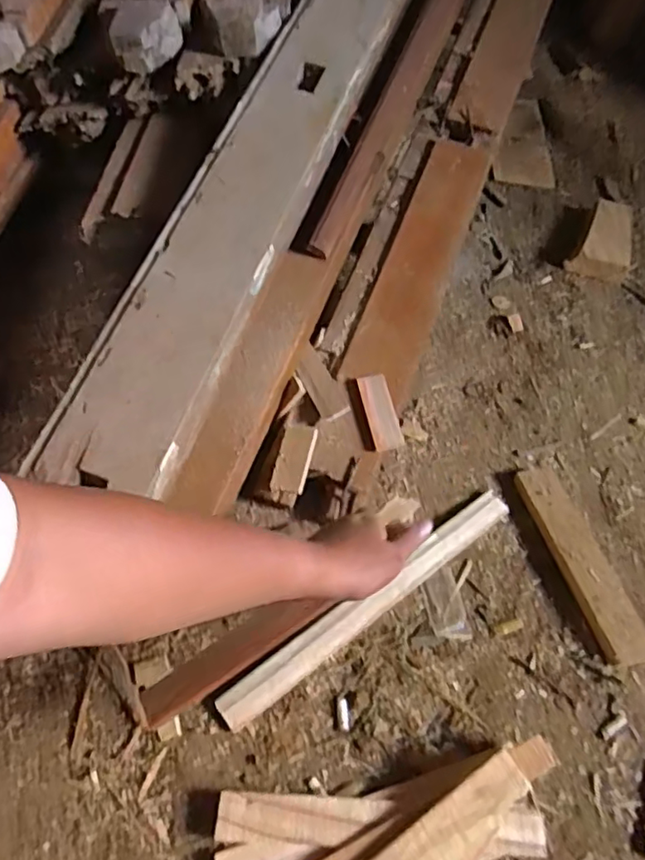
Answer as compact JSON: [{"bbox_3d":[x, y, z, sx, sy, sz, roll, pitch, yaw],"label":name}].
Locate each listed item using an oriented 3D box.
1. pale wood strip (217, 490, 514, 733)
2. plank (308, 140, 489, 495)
[{"bbox_3d":[0.064,0.189,0.685,0.417,0.014,0.040,-32,61,-23],"label":"pale wood strip"},{"bbox_3d":[0.121,-0.183,0.832,0.102,0.031,0.572,24,72,-4],"label":"plank"}]

